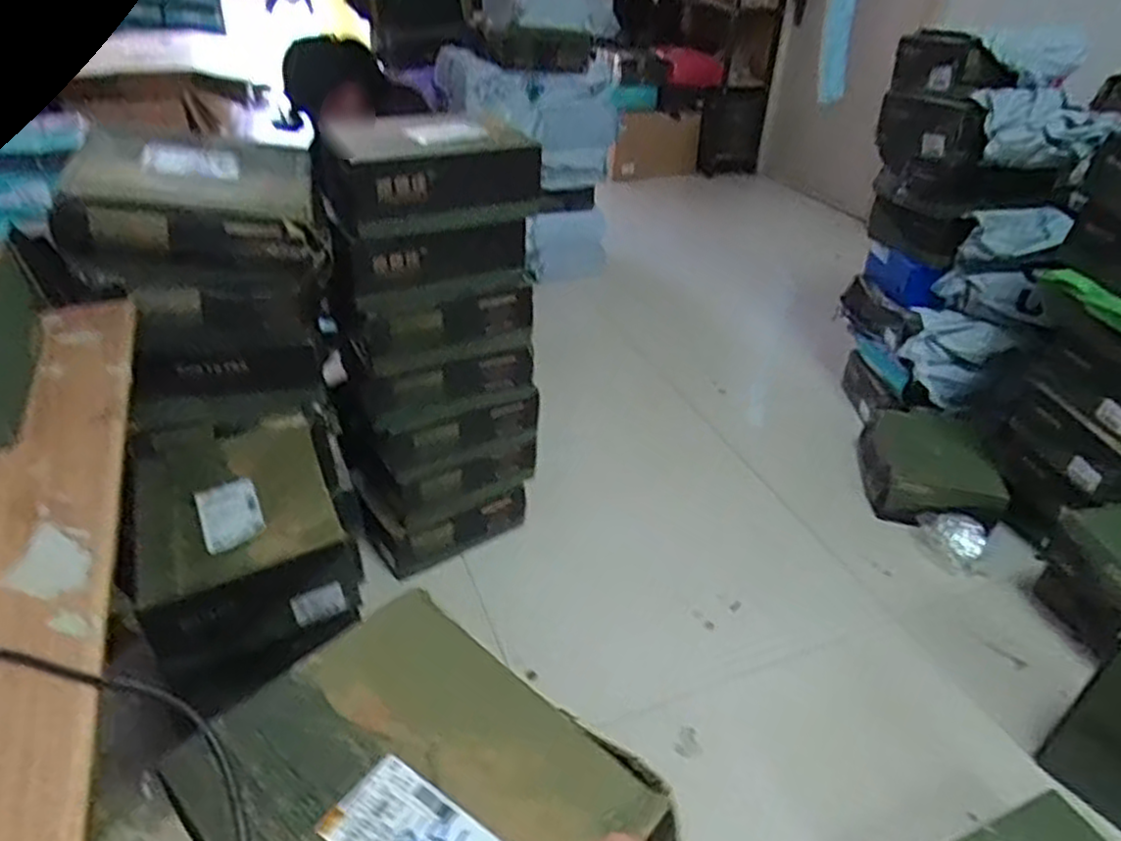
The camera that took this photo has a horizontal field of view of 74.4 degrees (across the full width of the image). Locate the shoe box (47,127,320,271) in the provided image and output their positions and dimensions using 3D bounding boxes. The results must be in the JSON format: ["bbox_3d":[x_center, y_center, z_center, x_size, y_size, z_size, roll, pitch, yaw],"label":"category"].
[{"bbox_3d":[-0.542,-0.333,1.102,0.330,0.136,0.238,-9,37,-15],"label":"shoe box"}]

